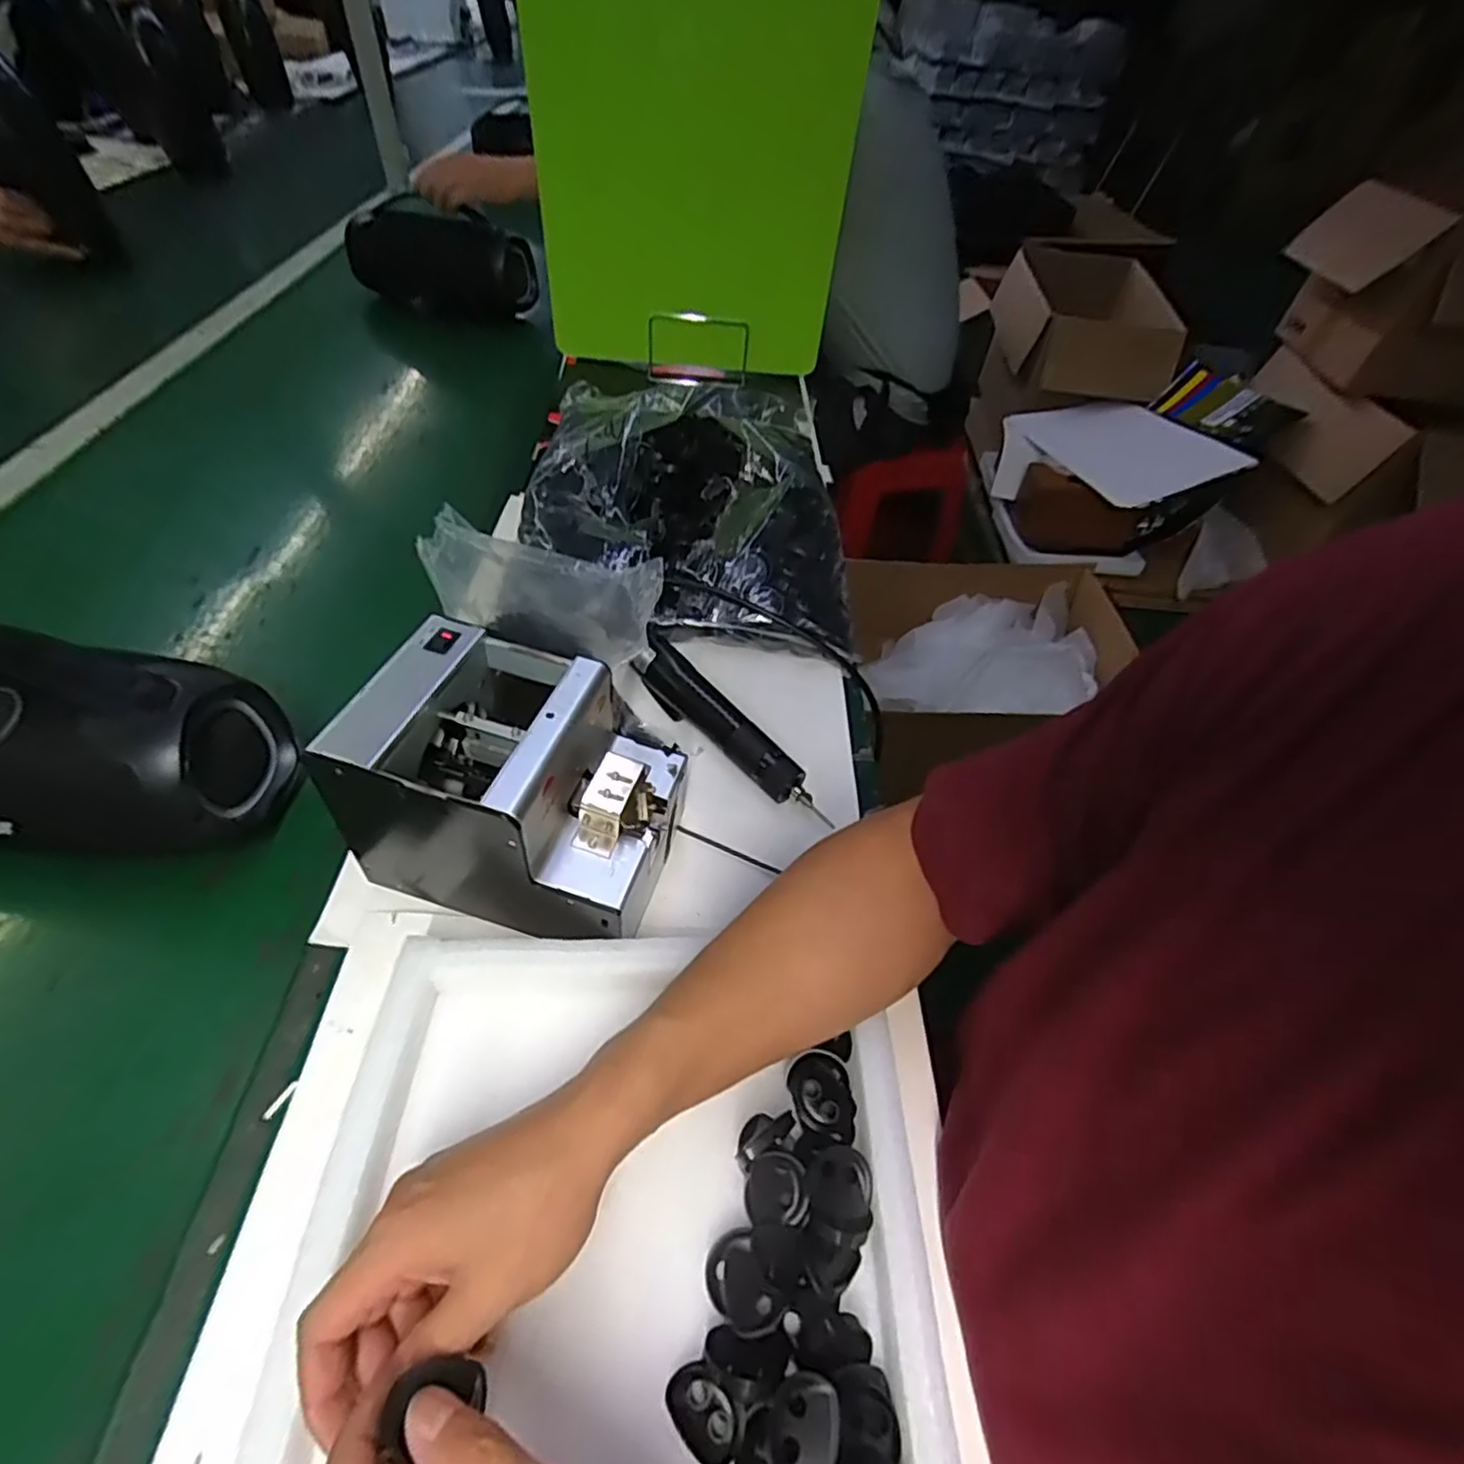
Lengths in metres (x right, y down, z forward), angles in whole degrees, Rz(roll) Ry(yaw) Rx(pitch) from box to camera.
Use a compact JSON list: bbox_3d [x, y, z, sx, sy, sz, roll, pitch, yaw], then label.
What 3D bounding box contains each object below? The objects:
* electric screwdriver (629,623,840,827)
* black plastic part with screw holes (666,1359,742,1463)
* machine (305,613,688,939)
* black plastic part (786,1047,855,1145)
[{"bbox_3d":[-0.010,-0.009,0.561,0.046,0.041,0.226,-29,58,-27],"label":"electric screwdriver"},{"bbox_3d":[-0.011,0.293,0.294,0.025,0.019,0.035,-35,60,-30],"label":"black plastic part with screw holes"},{"bbox_3d":[-0.134,0.038,0.441,0.183,0.145,0.133,15,49,8],"label":"machine"},{"bbox_3d":[0.050,0.199,0.374,0.032,0.017,0.043,-6,50,-11],"label":"black plastic part"}]

